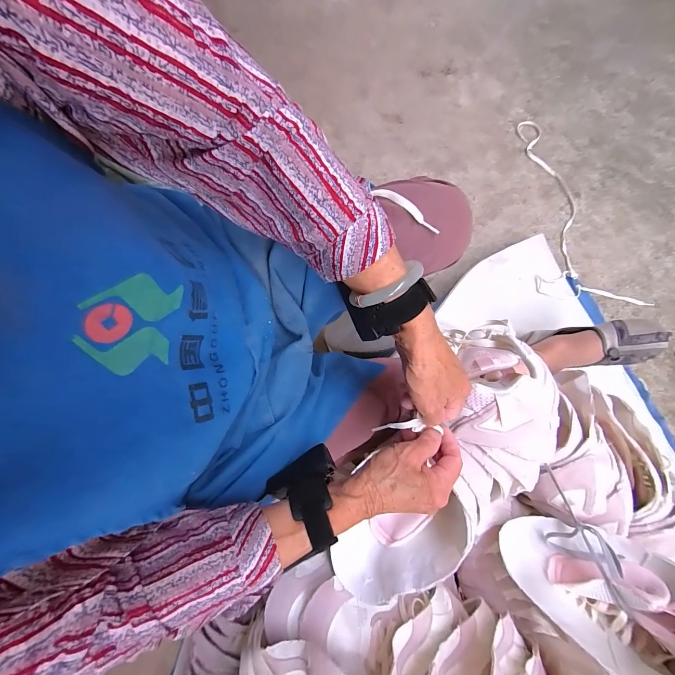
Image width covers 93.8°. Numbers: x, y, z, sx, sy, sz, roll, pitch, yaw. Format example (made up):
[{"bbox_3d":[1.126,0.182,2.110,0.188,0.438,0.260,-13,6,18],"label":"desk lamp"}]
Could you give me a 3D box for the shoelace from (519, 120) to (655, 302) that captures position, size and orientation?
[{"bbox_3d":[0.610,-0.330,0.794,0.255,0.023,0.500,3,77,2],"label":"shoelace"}]

